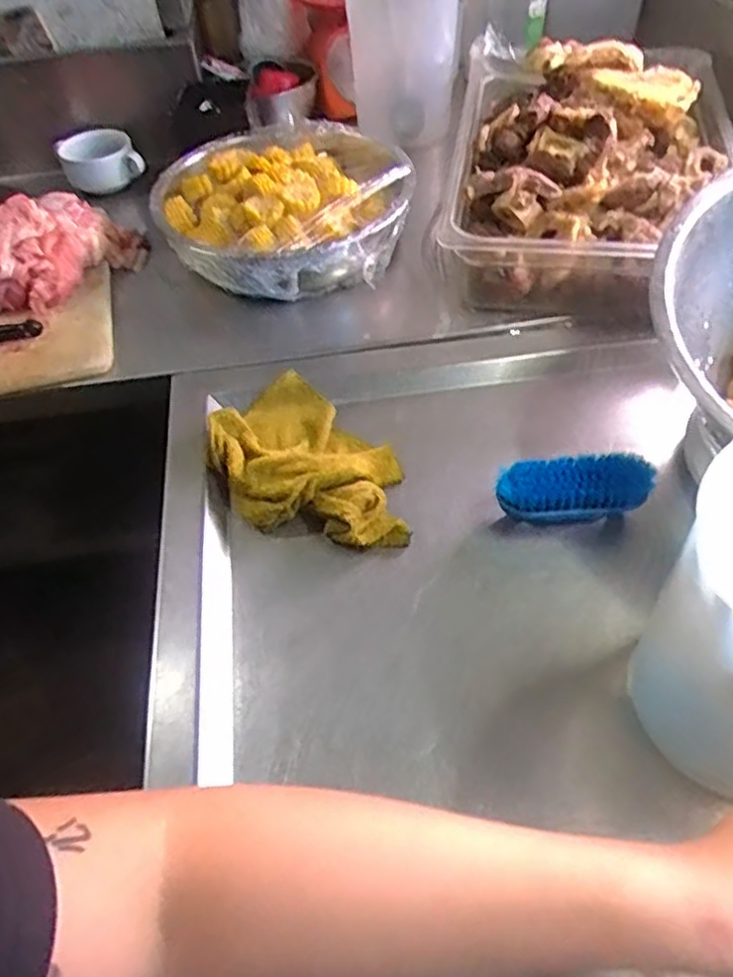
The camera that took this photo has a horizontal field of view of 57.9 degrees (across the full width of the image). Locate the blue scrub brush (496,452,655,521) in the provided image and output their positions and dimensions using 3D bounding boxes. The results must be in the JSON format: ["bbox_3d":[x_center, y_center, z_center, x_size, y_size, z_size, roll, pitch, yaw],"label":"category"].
[{"bbox_3d":[0.178,0.005,0.571,0.135,0.050,0.050,-8,50,-2],"label":"blue scrub brush"}]

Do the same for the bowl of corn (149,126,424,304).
[{"bbox_3d":[-0.100,-0.352,0.833,0.292,0.096,0.317,-2,50,3],"label":"bowl of corn"}]

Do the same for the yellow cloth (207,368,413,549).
[{"bbox_3d":[-0.052,-0.022,0.613,0.145,0.046,0.225,-39,57,-25],"label":"yellow cloth"}]

